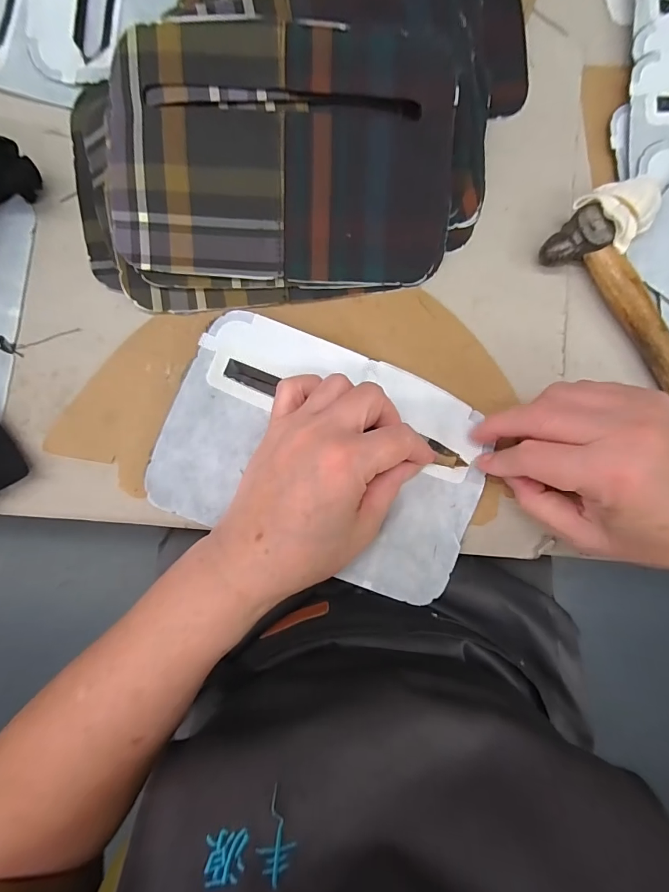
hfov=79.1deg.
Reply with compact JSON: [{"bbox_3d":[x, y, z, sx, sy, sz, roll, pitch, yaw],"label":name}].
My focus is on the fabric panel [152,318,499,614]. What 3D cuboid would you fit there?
[{"bbox_3d":[-0.002,0.006,0.246,0.189,0.015,0.127,21,83,-4],"label":"fabric panel"}]

